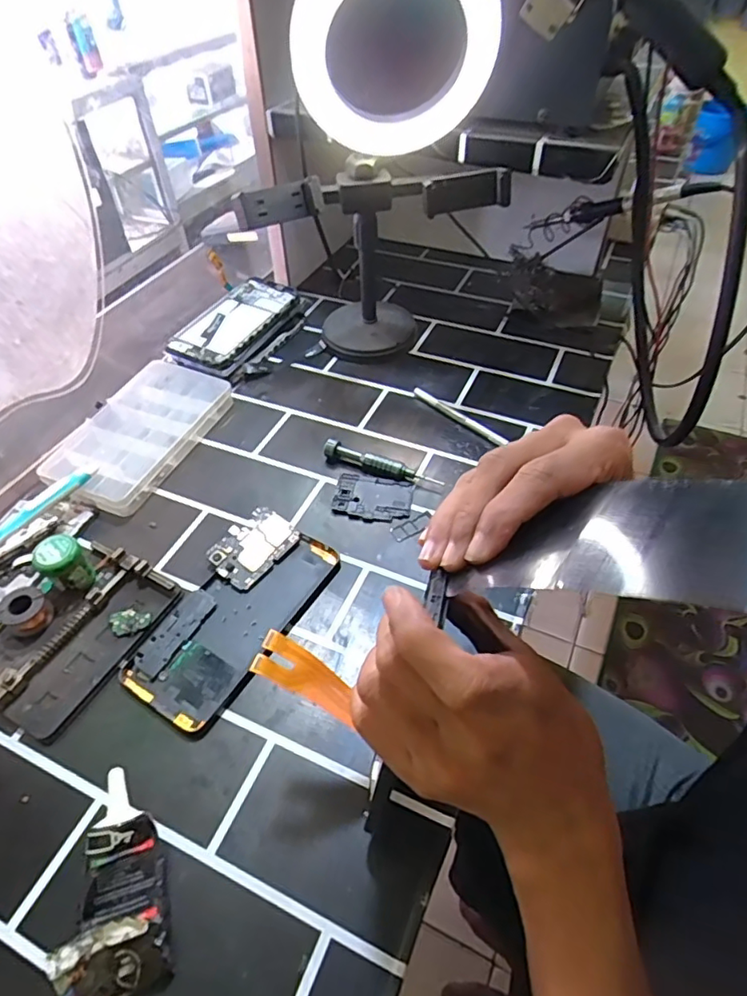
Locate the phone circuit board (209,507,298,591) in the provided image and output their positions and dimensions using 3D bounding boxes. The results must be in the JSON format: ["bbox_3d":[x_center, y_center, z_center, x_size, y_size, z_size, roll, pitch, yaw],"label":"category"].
[{"bbox_3d":[-0.094,0.037,0.442,0.045,0.004,0.064,34,60,17],"label":"phone circuit board"}]

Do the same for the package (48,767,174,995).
[{"bbox_3d":[-0.135,0.198,0.293,0.045,0.027,0.099,-13,50,-13],"label":"package"}]

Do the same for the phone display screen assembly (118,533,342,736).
[{"bbox_3d":[-0.097,0.085,0.409,0.073,0.006,0.162,26,53,20],"label":"phone display screen assembly"}]

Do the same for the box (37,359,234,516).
[{"bbox_3d":[-0.223,-0.066,0.536,0.104,0.027,0.174,18,50,14],"label":"box"}]

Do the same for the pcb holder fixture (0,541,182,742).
[{"bbox_3d":[-0.213,0.092,0.398,0.090,0.021,0.125,23,52,18],"label":"pcb holder fixture"}]

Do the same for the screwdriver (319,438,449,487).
[{"bbox_3d":[0.007,-0.029,0.501,0.111,0.017,0.013,17,50,13],"label":"screwdriver"}]

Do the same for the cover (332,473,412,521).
[{"bbox_3d":[0.000,-0.001,0.484,0.065,0.004,0.043,10,49,7],"label":"cover"}]

